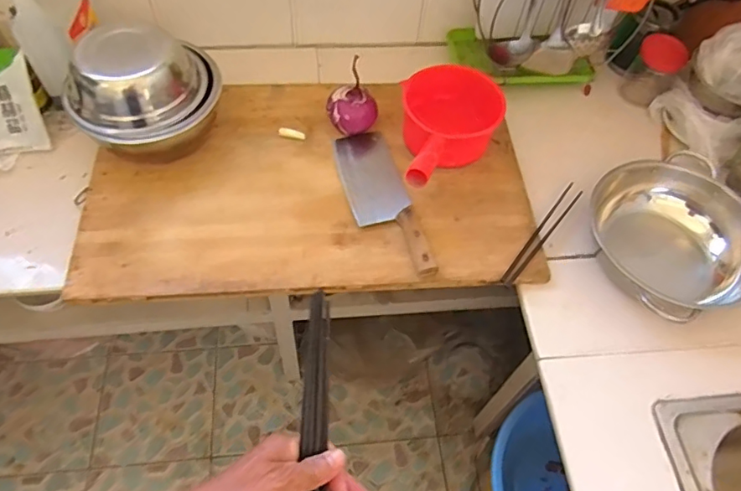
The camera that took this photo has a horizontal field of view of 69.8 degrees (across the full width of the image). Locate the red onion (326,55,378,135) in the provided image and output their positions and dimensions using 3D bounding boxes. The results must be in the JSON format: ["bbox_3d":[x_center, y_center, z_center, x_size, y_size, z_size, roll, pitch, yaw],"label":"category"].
[{"bbox_3d":[-0.031,-0.230,0.901,0.085,0.078,0.068,0,56,-2],"label":"red onion"}]

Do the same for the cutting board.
[{"bbox_3d":[-0.091,-0.111,0.860,0.689,0.029,0.403,-2,57,-3],"label":"cutting board"}]

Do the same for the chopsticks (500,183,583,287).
[{"bbox_3d":[0.271,-0.019,0.838,0.024,0.016,0.229,35,62,19],"label":"chopsticks"}]

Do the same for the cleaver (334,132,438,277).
[{"bbox_3d":[0.014,-0.074,0.841,0.095,0.018,0.292,-13,58,-10],"label":"cleaver"}]

